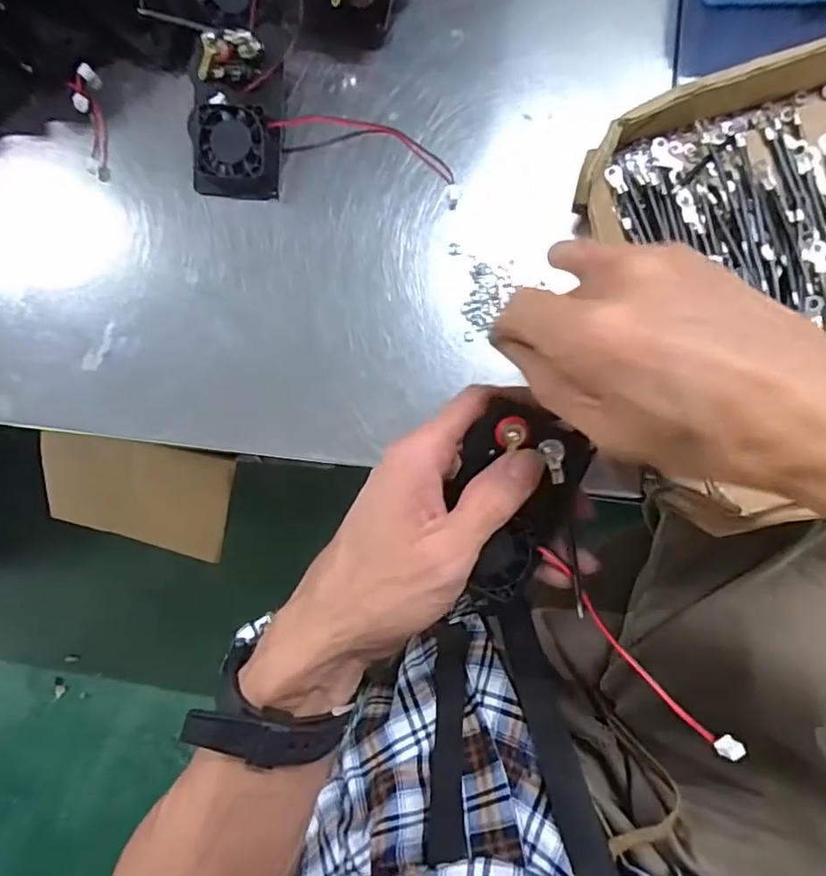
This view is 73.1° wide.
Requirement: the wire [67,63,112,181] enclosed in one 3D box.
[{"bbox_3d":[-0.201,-0.196,0.345,0.014,0.017,0.074,-10,82,5],"label":"wire"}]

